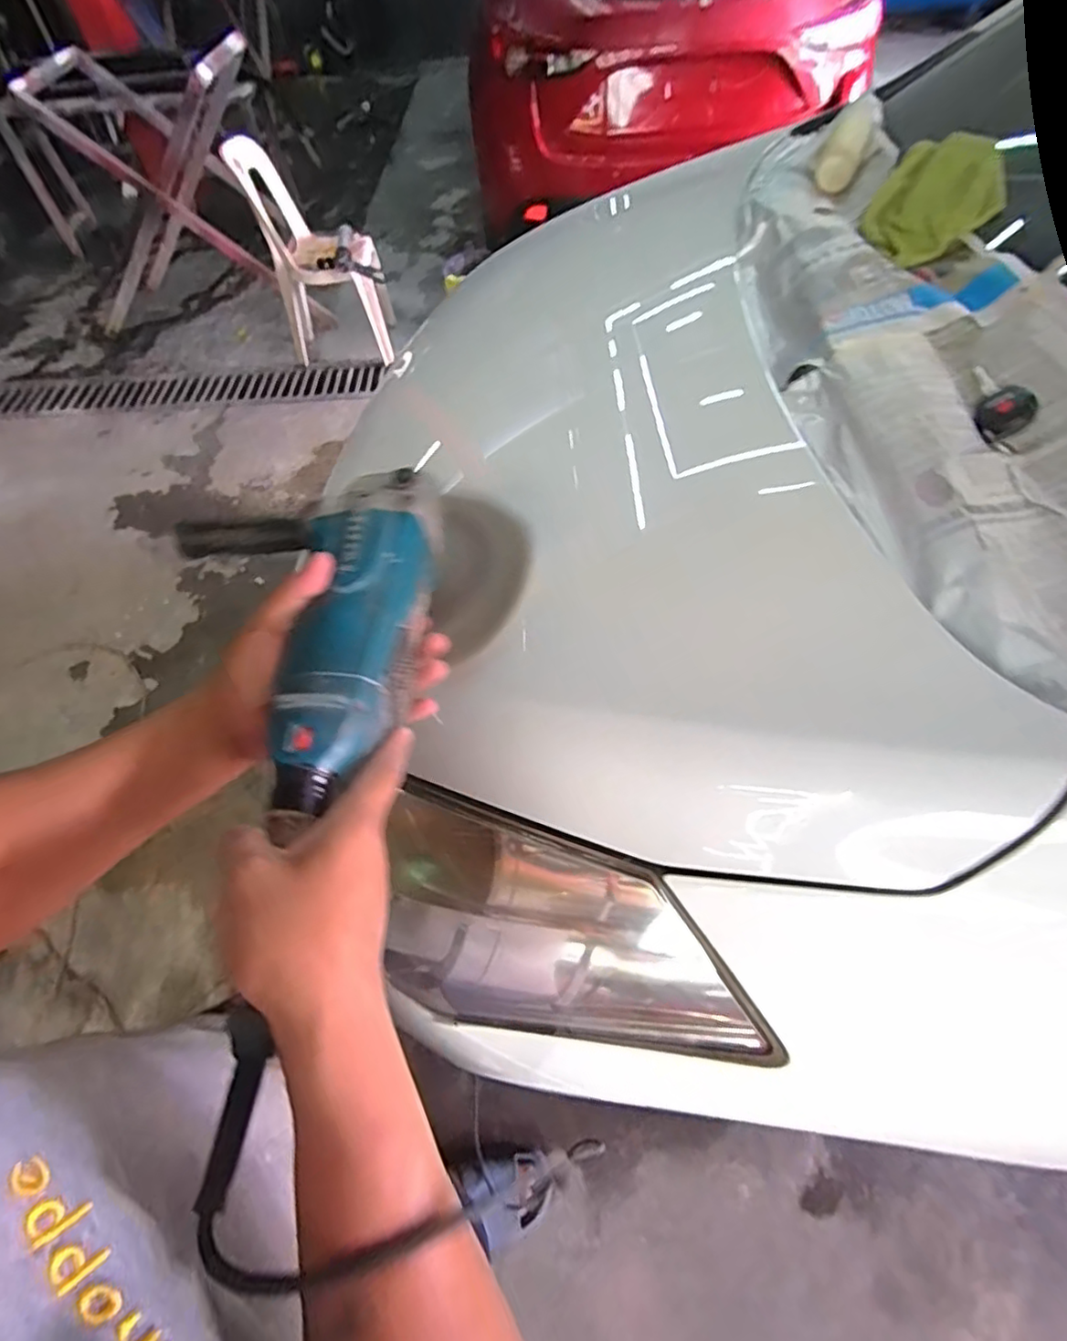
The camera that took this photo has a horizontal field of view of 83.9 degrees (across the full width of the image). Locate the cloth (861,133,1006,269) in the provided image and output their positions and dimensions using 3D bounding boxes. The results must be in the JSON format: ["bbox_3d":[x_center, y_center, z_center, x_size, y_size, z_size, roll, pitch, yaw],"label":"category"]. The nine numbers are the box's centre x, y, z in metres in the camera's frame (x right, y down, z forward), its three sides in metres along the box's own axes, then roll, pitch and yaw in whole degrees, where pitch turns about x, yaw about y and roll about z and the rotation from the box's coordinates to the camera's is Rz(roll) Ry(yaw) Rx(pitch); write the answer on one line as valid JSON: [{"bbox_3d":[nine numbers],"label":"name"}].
[{"bbox_3d":[0.434,-0.523,0.656,0.124,0.033,0.138,-32,65,22],"label":"cloth"}]

